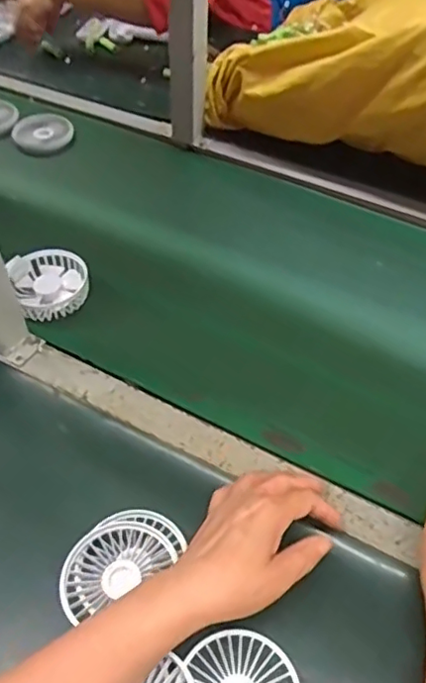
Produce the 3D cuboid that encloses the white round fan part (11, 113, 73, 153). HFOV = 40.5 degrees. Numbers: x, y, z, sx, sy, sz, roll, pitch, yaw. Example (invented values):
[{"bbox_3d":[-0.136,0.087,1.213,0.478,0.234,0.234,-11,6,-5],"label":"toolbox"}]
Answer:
[{"bbox_3d":[-0.256,-0.315,0.868,0.088,0.012,0.085,-13,51,-11],"label":"white round fan part"}]

